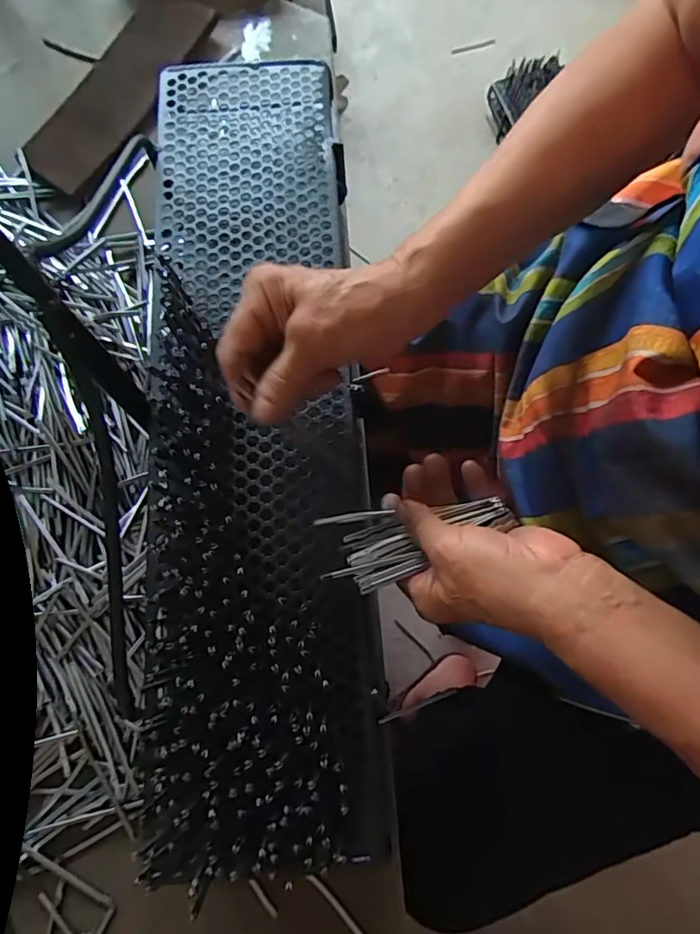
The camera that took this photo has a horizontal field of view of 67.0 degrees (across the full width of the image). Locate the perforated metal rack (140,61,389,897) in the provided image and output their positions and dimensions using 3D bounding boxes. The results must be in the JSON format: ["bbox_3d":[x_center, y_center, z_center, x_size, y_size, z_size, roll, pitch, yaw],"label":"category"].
[{"bbox_3d":[-0.070,-0.059,0.370,0.146,0.045,0.575,-4,77,-1],"label":"perforated metal rack"}]

